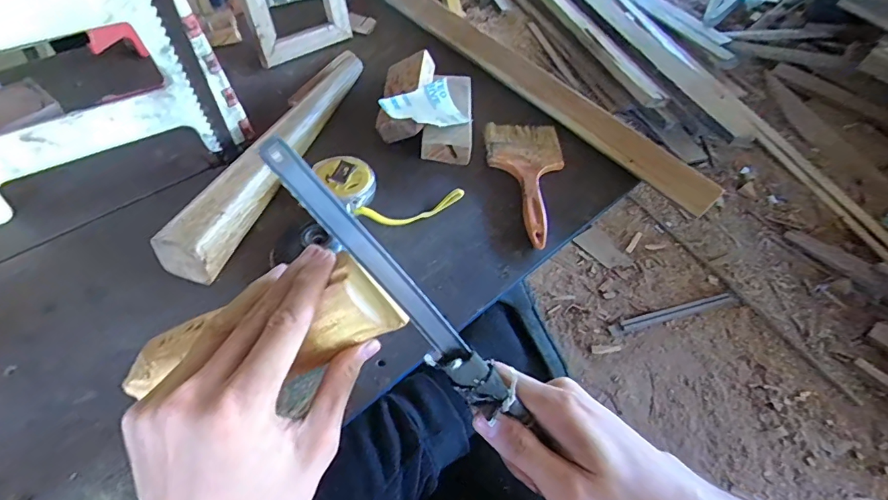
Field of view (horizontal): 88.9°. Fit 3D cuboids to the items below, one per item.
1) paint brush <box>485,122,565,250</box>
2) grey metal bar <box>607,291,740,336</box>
[{"bbox_3d":[0.097,-0.082,0.523,0.086,0.019,0.183,2,53,-3],"label":"paint brush"},{"bbox_3d":[0.674,0.184,1.319,0.420,0.030,0.042,-11,55,-13],"label":"grey metal bar"}]

